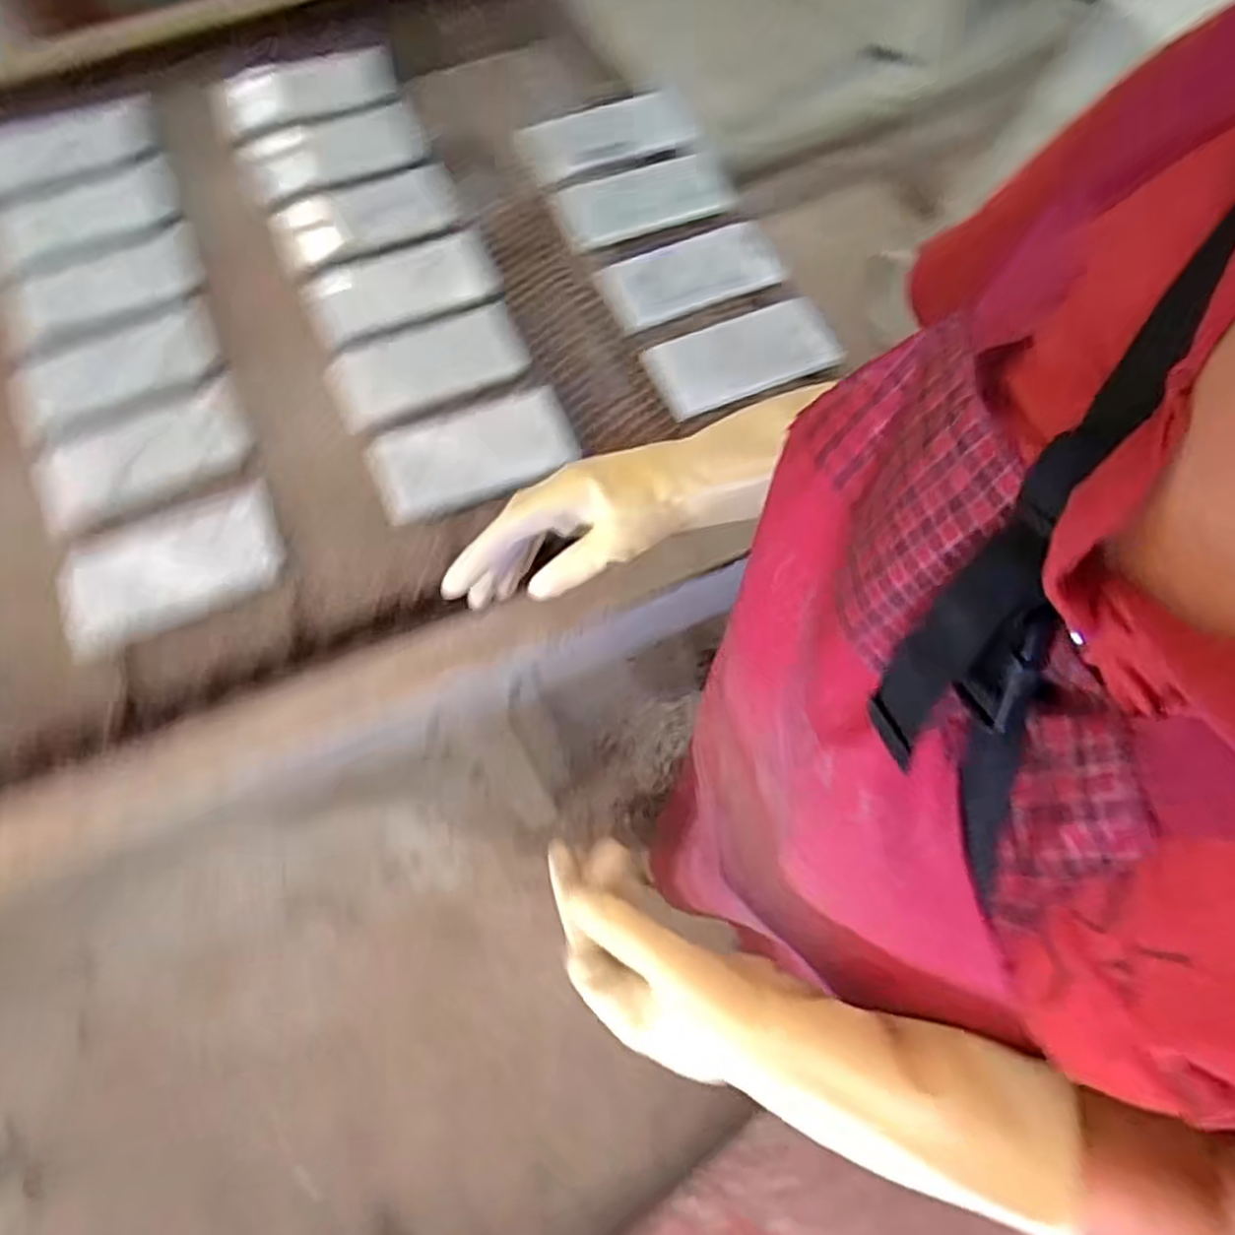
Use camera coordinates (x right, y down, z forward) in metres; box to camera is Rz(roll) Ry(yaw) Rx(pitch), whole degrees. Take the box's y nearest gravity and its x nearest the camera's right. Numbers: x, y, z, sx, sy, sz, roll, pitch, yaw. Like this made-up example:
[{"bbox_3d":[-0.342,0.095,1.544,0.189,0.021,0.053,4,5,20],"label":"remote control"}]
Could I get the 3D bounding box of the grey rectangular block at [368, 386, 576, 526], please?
[{"bbox_3d":[-0.126,-0.149,0.690,0.180,0.017,0.094,-26,67,-18],"label":"grey rectangular block"}]

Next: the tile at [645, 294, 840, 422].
[{"bbox_3d":[0.125,-0.258,0.764,0.189,0.007,0.092,-23,64,-12],"label":"tile"}]

